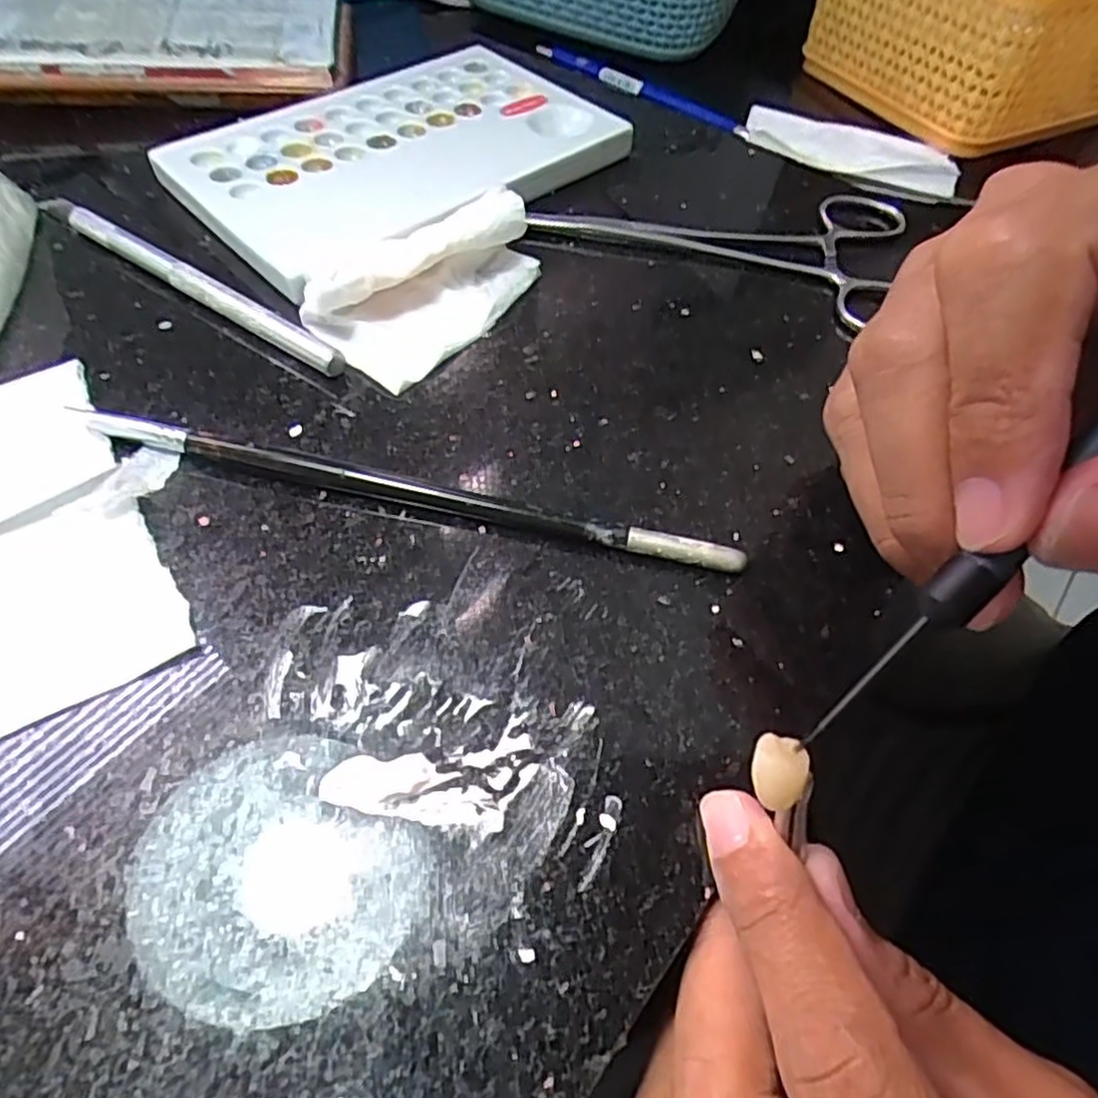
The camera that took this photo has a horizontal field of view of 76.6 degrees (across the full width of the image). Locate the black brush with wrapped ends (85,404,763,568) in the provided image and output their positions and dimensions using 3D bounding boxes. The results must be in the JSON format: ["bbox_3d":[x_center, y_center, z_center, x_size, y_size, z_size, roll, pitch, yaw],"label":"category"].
[{"bbox_3d":[-0.038,-0.015,0.173,0.169,0.007,0.006,12,55,5],"label":"black brush with wrapped ends"}]

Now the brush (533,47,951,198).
[{"bbox_3d":[0.091,-0.215,0.343,0.217,0.008,0.057,27,58,15],"label":"brush"}]

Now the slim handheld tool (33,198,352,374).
[{"bbox_3d":[-0.115,-0.085,0.217,0.136,0.008,0.007,31,59,17],"label":"slim handheld tool"}]

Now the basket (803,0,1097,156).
[{"bbox_3d":[0.223,-0.271,0.351,0.134,0.064,0.134,-25,60,-19],"label":"basket"}]

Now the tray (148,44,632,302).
[{"bbox_3d":[-0.055,-0.148,0.260,0.152,0.014,0.090,-33,63,-23],"label":"tray"}]

